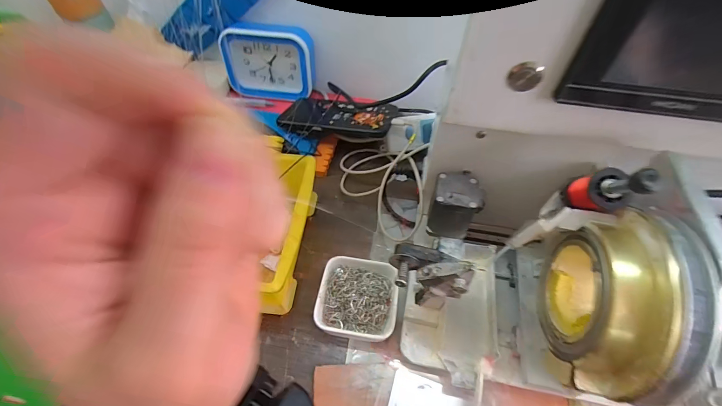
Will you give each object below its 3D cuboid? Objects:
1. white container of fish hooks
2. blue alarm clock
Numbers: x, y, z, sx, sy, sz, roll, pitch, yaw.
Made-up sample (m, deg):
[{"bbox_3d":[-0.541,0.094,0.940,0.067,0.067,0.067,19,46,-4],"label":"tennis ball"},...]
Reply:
[{"bbox_3d":[-0.002,0.101,0.356,0.081,0.032,0.084,8,53,6],"label":"white container of fish hooks"},{"bbox_3d":[-0.146,-0.224,0.525,0.143,0.102,0.051,5,53,4],"label":"blue alarm clock"}]

